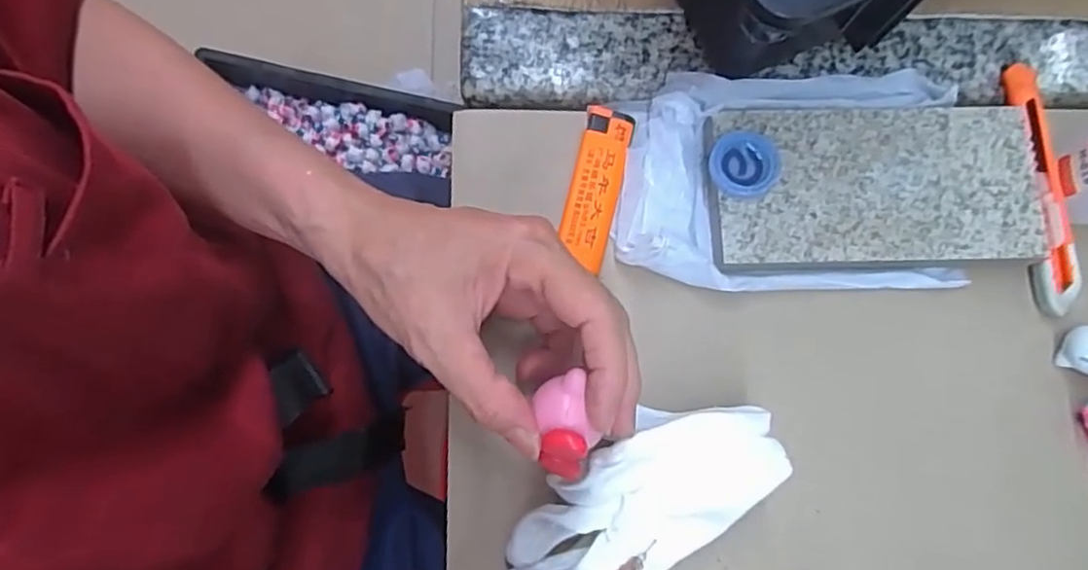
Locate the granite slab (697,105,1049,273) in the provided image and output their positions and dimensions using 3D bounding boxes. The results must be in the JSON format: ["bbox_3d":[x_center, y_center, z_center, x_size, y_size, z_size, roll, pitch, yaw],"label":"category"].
[{"bbox_3d":[0.153,-0.043,0.316,0.149,0.016,0.077,-1,78,0],"label":"granite slab"}]

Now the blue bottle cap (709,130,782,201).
[{"bbox_3d":[0.092,-0.055,0.309,0.031,0.008,0.033,0,78,0],"label":"blue bottle cap"}]

